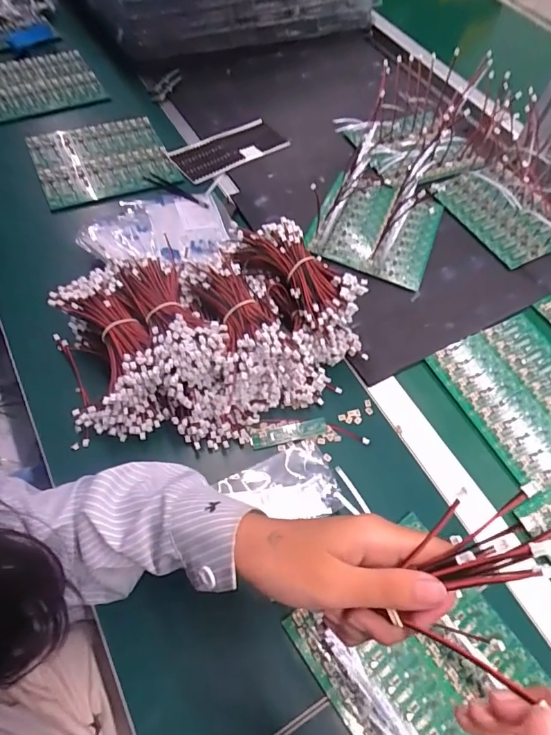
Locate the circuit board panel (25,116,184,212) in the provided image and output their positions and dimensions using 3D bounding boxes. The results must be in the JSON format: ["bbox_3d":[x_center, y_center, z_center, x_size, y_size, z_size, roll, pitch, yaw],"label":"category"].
[{"bbox_3d":[-0.274,-0.329,0.714,0.204,0.013,0.182,-21,69,-16],"label":"circuit board panel"}]

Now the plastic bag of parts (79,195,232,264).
[{"bbox_3d":[-0.171,-0.196,0.633,0.191,0.022,0.134,-8,60,-12],"label":"plastic bag of parts"}]

